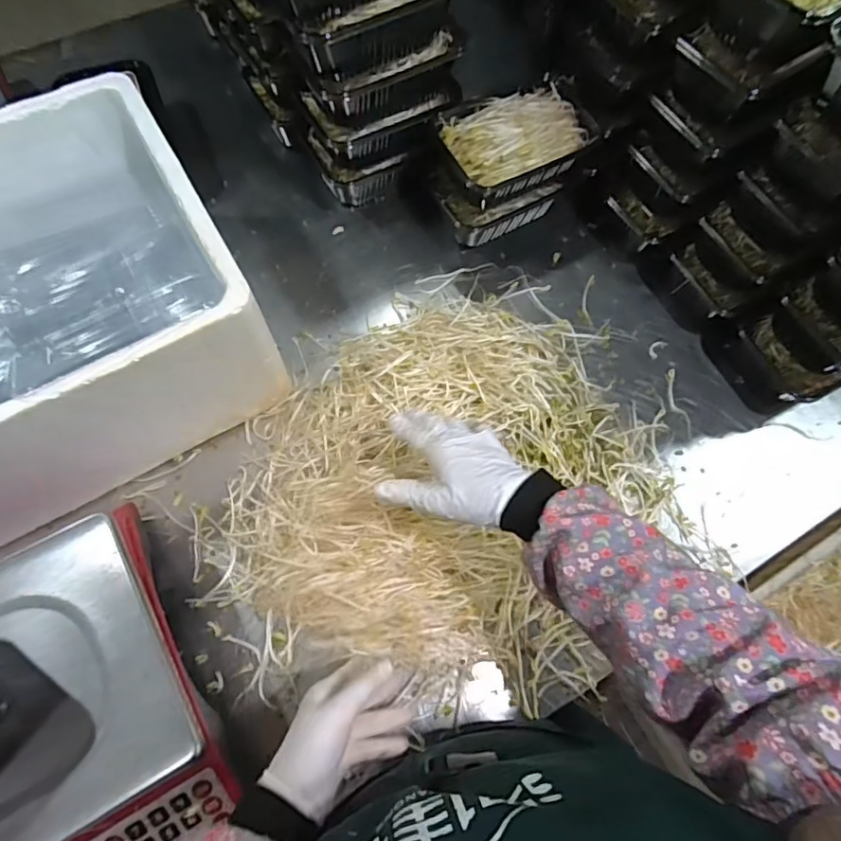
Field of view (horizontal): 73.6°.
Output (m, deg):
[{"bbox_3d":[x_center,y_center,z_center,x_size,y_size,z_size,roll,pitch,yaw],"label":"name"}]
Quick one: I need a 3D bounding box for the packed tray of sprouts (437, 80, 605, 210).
[{"bbox_3d":[0.112,-0.328,0.671,0.173,0.060,0.107,-23,72,-10],"label":"packed tray of sprouts"}]

